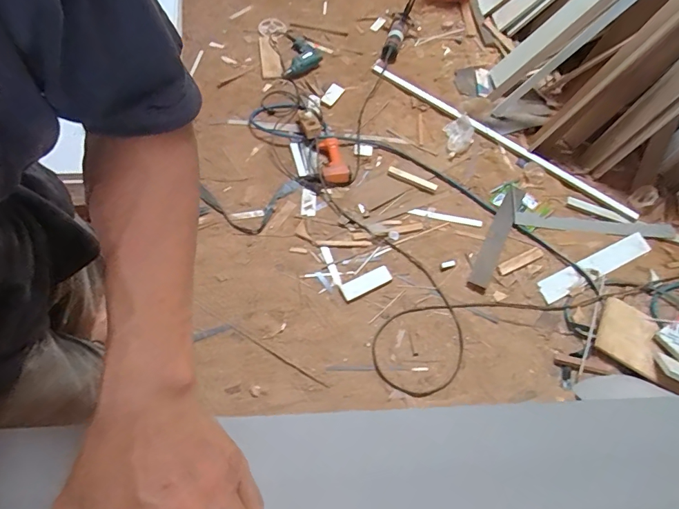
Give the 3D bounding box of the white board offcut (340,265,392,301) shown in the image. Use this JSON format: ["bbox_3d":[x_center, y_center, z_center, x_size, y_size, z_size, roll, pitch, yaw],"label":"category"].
[{"bbox_3d":[0.090,0.096,1.361,0.180,0.011,0.059,-24,67,-18],"label":"white board offcut"}]

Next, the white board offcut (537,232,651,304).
[{"bbox_3d":[0.911,0.044,1.475,0.500,0.021,0.082,-24,68,-14],"label":"white board offcut"}]

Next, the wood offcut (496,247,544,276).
[{"bbox_3d":[0.637,0.023,1.448,0.197,0.011,0.039,-22,67,-17],"label":"wood offcut"}]

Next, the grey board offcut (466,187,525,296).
[{"bbox_3d":[0.565,-0.063,1.478,0.071,0.017,0.474,27,63,8],"label":"grey board offcut"}]

